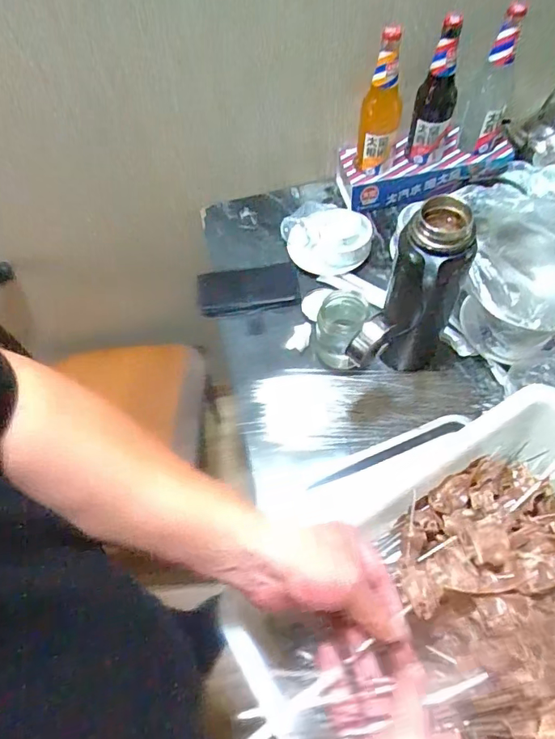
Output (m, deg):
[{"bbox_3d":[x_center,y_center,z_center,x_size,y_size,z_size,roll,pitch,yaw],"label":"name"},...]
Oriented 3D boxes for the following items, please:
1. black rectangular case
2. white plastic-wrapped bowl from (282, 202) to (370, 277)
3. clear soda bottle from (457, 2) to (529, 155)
[{"bbox_3d":[-0.049,-0.133,0.809,0.167,0.016,0.093,-6,61,0],"label":"black rectangular case"},{"bbox_3d":[0.078,-0.214,0.799,0.151,0.055,0.118,37,69,21],"label":"white plastic-wrapped bowl"},{"bbox_3d":[0.326,-0.423,0.742,0.057,0.208,0.057,22,64,15],"label":"clear soda bottle"}]

